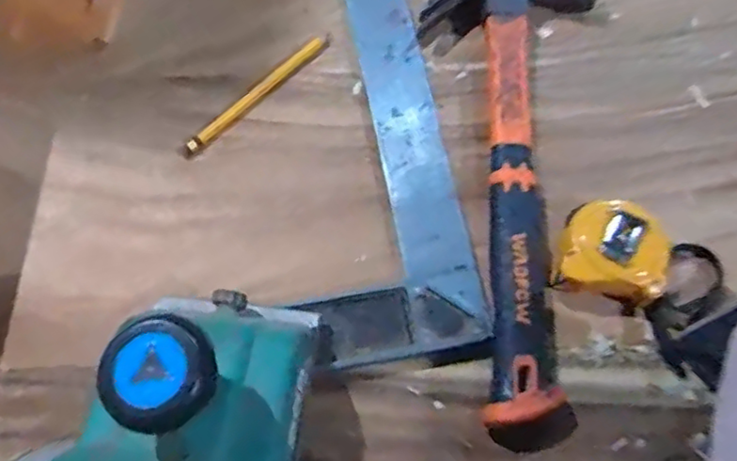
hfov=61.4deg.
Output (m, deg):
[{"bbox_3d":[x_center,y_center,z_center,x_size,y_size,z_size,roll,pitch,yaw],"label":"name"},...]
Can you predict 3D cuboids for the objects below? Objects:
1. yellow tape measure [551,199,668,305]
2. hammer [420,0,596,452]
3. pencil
[{"bbox_3d":[0.146,0.013,0.373,0.058,0.037,0.053,17,68,8],"label":"yellow tape measure"},{"bbox_3d":[0.082,-0.038,0.403,0.114,0.027,0.326,9,67,4],"label":"hammer"},{"bbox_3d":[-0.077,-0.098,0.445,0.013,0.005,0.136,42,73,16],"label":"pencil"}]

